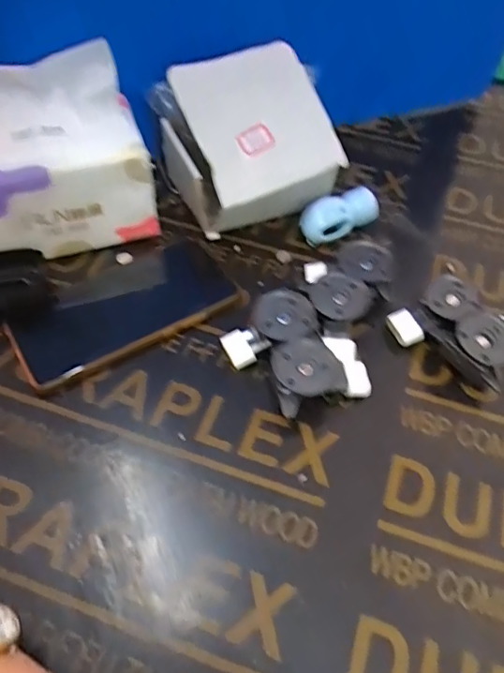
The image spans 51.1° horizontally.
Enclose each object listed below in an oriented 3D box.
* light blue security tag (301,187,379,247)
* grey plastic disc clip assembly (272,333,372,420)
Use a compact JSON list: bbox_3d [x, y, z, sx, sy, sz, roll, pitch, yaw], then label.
[{"bbox_3d":[0.075,-0.102,0.451,0.070,0.033,0.028,-17,55,-14],"label":"light blue security tag"},{"bbox_3d":[0.044,0.022,0.358,0.073,0.033,0.051,-20,54,-16],"label":"grey plastic disc clip assembly"}]

